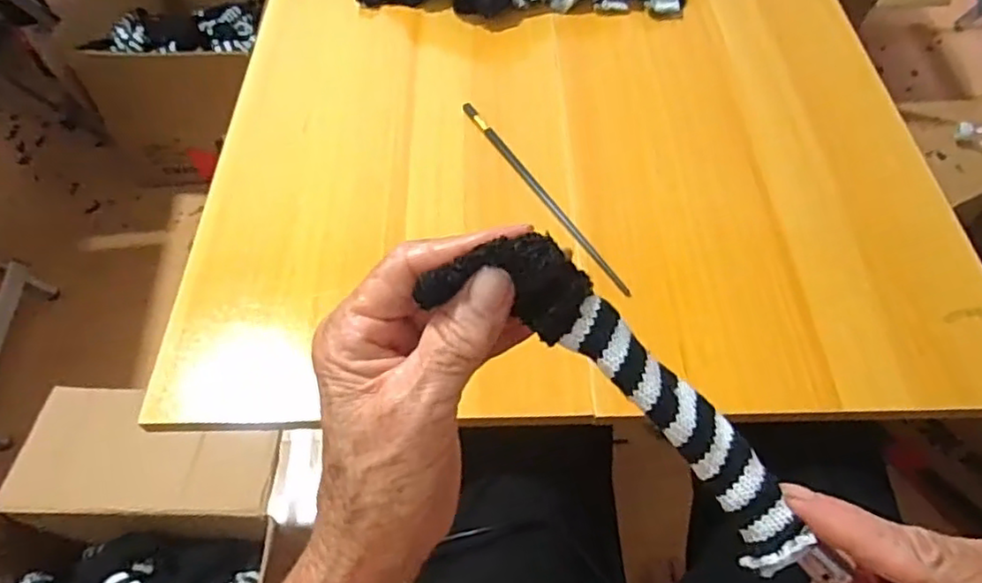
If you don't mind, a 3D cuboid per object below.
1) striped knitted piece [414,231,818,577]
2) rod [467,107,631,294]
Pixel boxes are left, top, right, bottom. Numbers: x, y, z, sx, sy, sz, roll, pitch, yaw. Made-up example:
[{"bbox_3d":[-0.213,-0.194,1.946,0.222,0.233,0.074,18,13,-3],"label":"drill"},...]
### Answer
[{"bbox_3d":[0.048,0.035,0.227,0.151,0.018,0.041,44,65,-1],"label":"striped knitted piece"},{"bbox_3d":[0.038,-0.084,0.525,0.008,0.004,0.236,-26,59,-15],"label":"rod"}]

